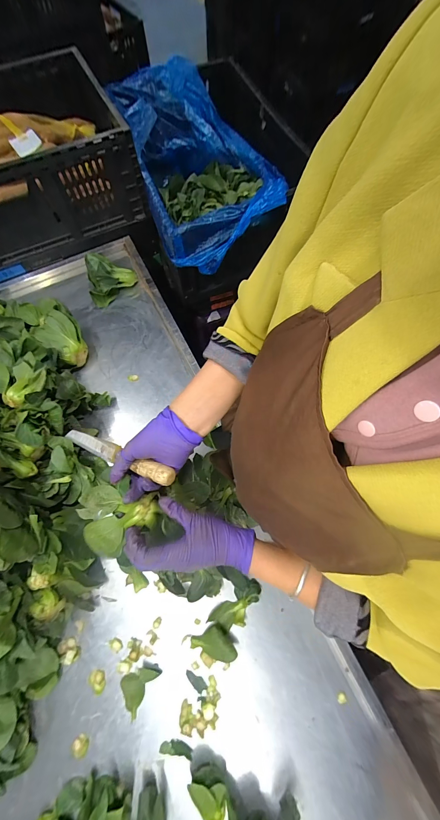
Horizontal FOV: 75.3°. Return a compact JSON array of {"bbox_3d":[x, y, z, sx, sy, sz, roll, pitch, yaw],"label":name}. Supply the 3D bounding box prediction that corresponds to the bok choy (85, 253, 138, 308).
[{"bbox_3d":[-0.265,-0.315,0.697,0.105,0.073,0.096,-4,72,-1],"label":"bok choy"}]

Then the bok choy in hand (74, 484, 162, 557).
[{"bbox_3d":[-0.135,0.153,0.384,0.105,0.043,0.087,8,72,3],"label":"bok choy in hand"}]

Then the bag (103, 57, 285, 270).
[{"bbox_3d":[-0.036,-0.633,0.751,0.346,0.203,0.620,-19,73,-5],"label":"bag"}]

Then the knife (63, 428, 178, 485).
[{"bbox_3d":[-0.153,0.065,0.420,0.203,0.020,0.025,15,72,27],"label":"knife"}]

